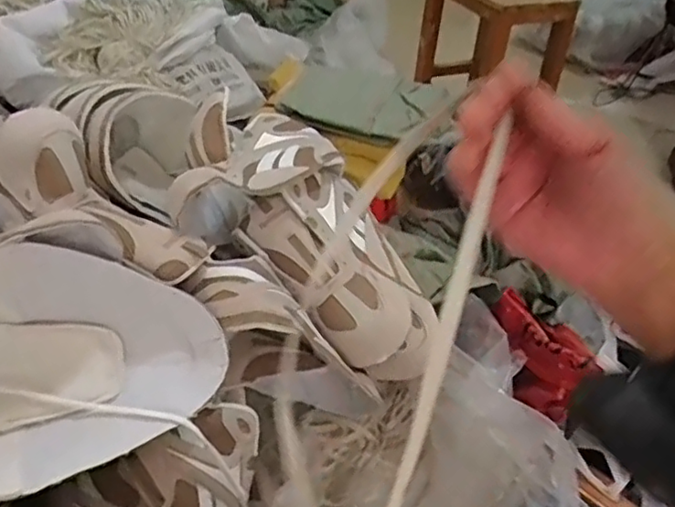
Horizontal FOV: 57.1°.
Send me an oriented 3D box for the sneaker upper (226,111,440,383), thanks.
[{"bbox_3d":[-0.004,-0.013,0.686,0.156,0.069,0.335,-27,79,-33],"label":"sneaker upper"}]

